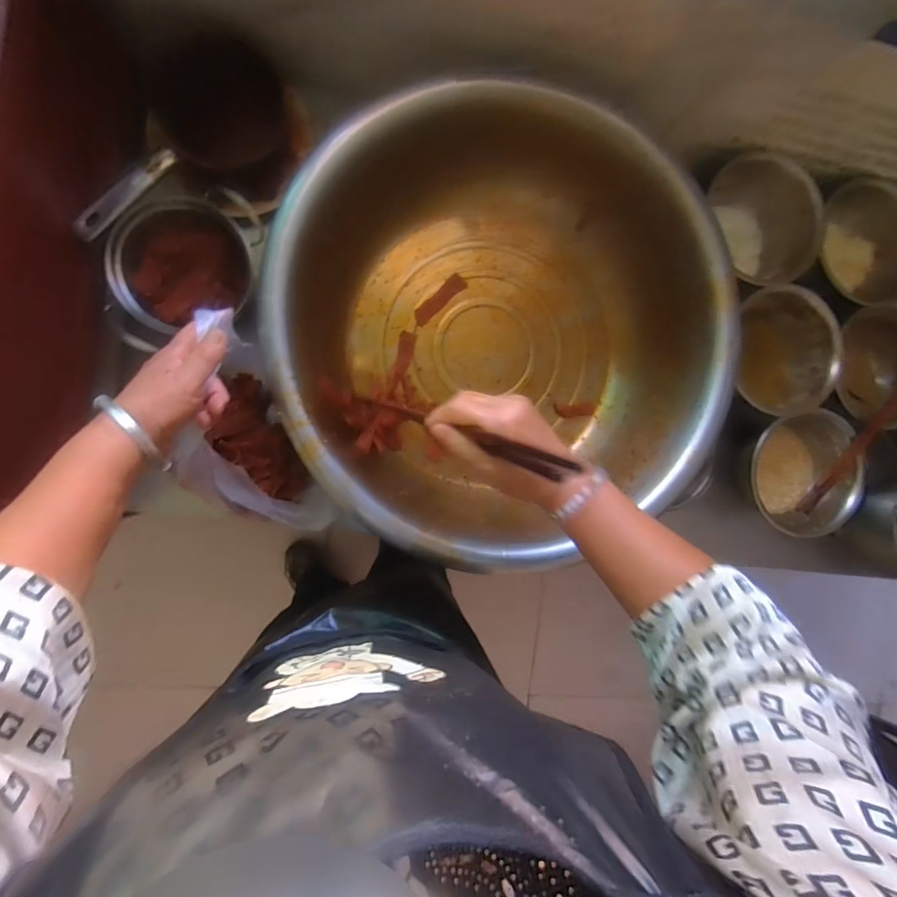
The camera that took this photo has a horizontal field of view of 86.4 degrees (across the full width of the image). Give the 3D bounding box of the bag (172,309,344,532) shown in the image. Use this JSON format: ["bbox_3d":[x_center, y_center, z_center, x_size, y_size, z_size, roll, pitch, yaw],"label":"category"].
[{"bbox_3d":[-0.232,0.007,0.542,0.138,0.225,0.224,-25,94,-9],"label":"bag"}]

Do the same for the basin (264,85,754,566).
[{"bbox_3d":[0.065,-0.136,0.621,0.533,0.178,0.507,0,90,-10],"label":"basin"}]

